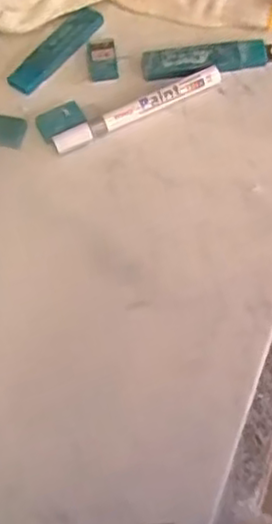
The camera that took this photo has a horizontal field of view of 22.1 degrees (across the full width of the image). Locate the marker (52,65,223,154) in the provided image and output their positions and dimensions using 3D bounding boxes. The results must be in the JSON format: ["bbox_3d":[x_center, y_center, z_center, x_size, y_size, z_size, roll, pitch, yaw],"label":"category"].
[{"bbox_3d":[0.002,-0.120,0.546,0.141,0.014,0.017,-26,66,-9],"label":"marker"}]

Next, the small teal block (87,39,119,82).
[{"bbox_3d":[-0.027,-0.167,0.575,0.023,0.011,0.038,-7,65,0],"label":"small teal block"}]

